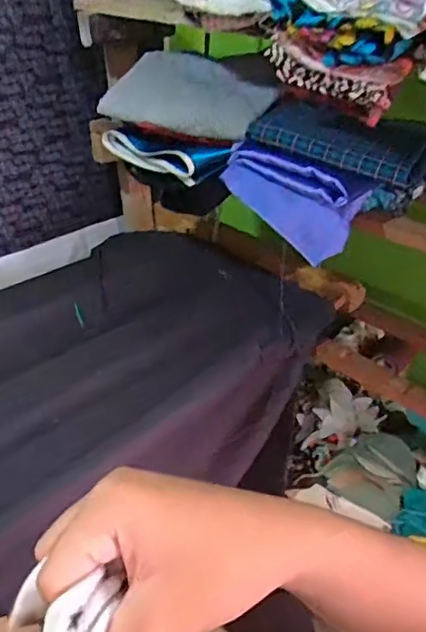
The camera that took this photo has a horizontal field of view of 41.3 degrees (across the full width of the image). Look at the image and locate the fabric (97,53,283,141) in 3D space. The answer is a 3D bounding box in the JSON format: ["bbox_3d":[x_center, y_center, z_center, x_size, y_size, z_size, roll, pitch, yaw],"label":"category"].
[{"bbox_3d":[-0.031,-0.347,0.885,0.253,0.030,0.201,15,55,18],"label":"fabric"}]

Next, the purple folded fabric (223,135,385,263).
[{"bbox_3d":[0.100,-0.155,0.748,0.204,0.110,0.074,25,45,37],"label":"purple folded fabric"}]

